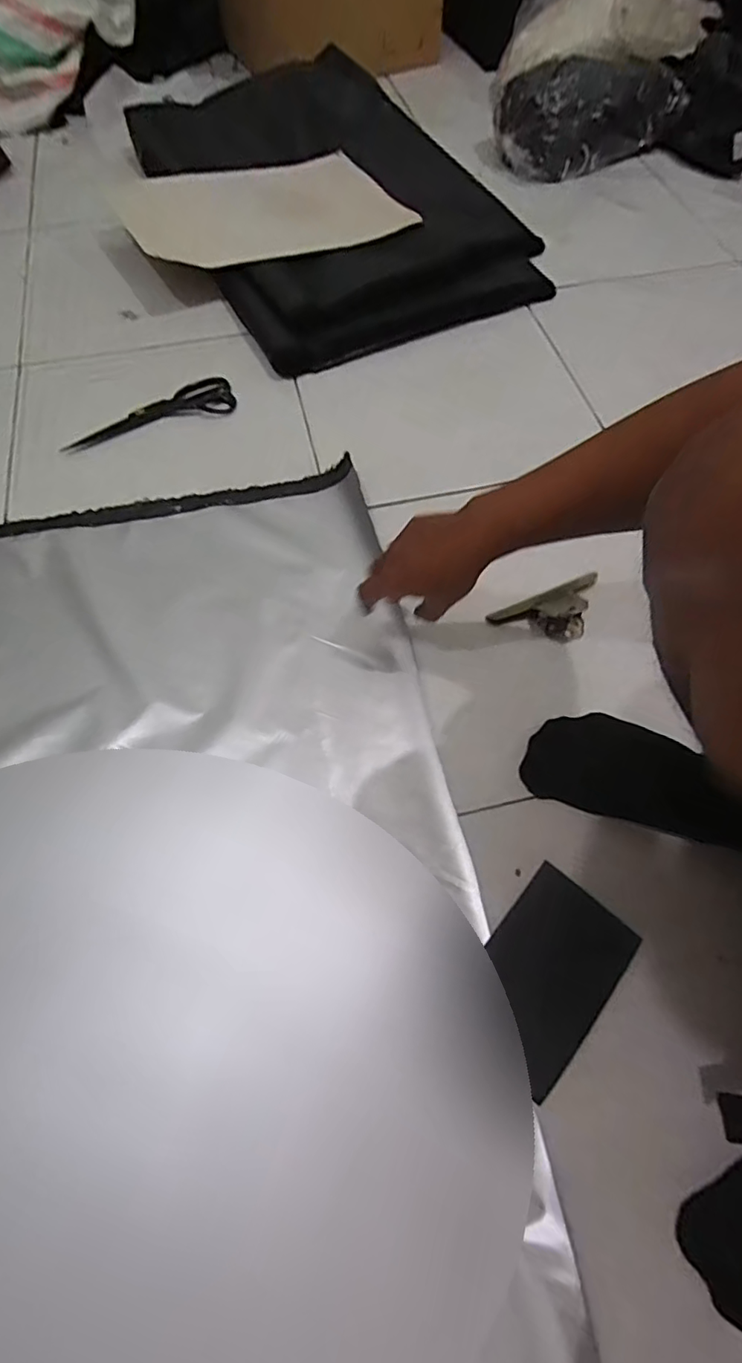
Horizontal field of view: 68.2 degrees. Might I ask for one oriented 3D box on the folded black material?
[{"bbox_3d":[-0.065,-0.867,0.963,0.537,0.101,0.740,-27,68,-13],"label":"folded black material"}]

